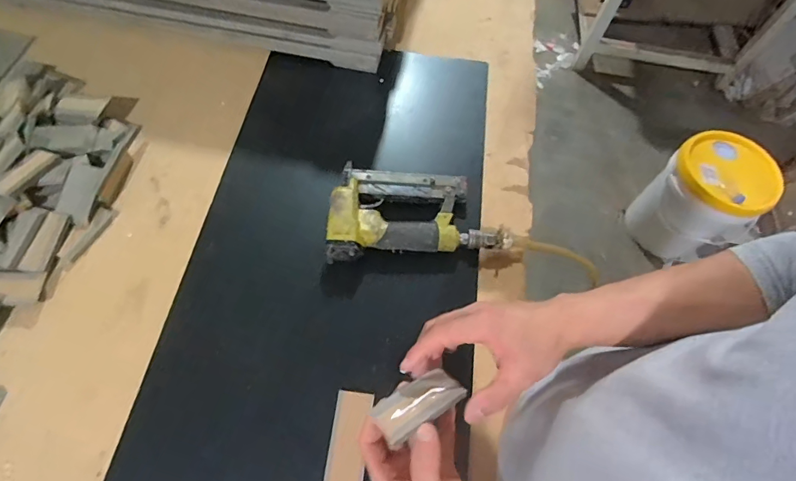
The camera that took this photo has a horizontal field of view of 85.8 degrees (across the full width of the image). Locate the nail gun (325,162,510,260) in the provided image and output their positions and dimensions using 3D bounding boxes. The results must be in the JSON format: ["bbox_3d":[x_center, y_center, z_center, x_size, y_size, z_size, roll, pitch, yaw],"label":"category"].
[{"bbox_3d":[0.027,-0.043,0.587,0.243,0.040,0.145,-2,62,-5],"label":"nail gun"}]

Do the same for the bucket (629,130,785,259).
[{"bbox_3d":[1.018,-0.129,1.443,0.295,0.355,0.314,2,62,-3],"label":"bucket"}]

